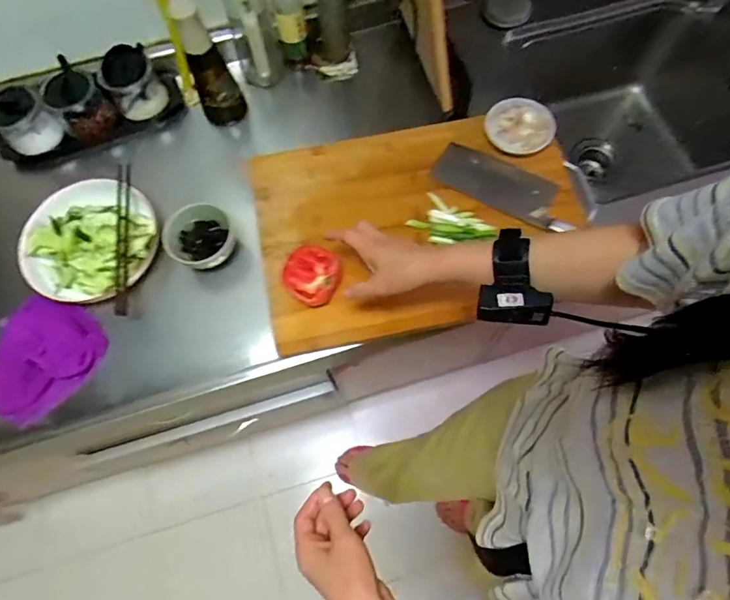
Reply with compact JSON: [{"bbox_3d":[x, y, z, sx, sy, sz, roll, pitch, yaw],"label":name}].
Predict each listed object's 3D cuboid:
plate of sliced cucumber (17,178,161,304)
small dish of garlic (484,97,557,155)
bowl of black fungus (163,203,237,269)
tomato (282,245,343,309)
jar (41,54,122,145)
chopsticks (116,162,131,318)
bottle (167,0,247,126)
[{"bbox_3d":[-0.406,-0.089,0.711,0.195,0.035,0.190,0,70,1],"label":"plate of sliced cucumber"},{"bbox_3d":[0.238,-0.267,0.732,0.104,0.028,0.078,13,71,6],"label":"small dish of garlic"},{"bbox_3d":[-0.233,-0.088,0.685,0.094,0.043,0.096,-41,74,-12],"label":"bowl of black fungus"},{"bbox_3d":[-0.073,-0.030,0.656,0.074,0.056,0.070,0,70,1],"label":"tomato"},{"bbox_3d":[-0.462,-0.319,0.781,0.080,0.095,0.075,0,70,1],"label":"jar"},{"bbox_3d":[-0.362,-0.093,0.704,0.024,0.018,0.238,-7,70,-1],"label":"chopsticks"},{"bbox_3d":[-0.240,-0.357,0.737,0.069,0.197,0.067,-21,71,-6],"label":"bottle"}]

